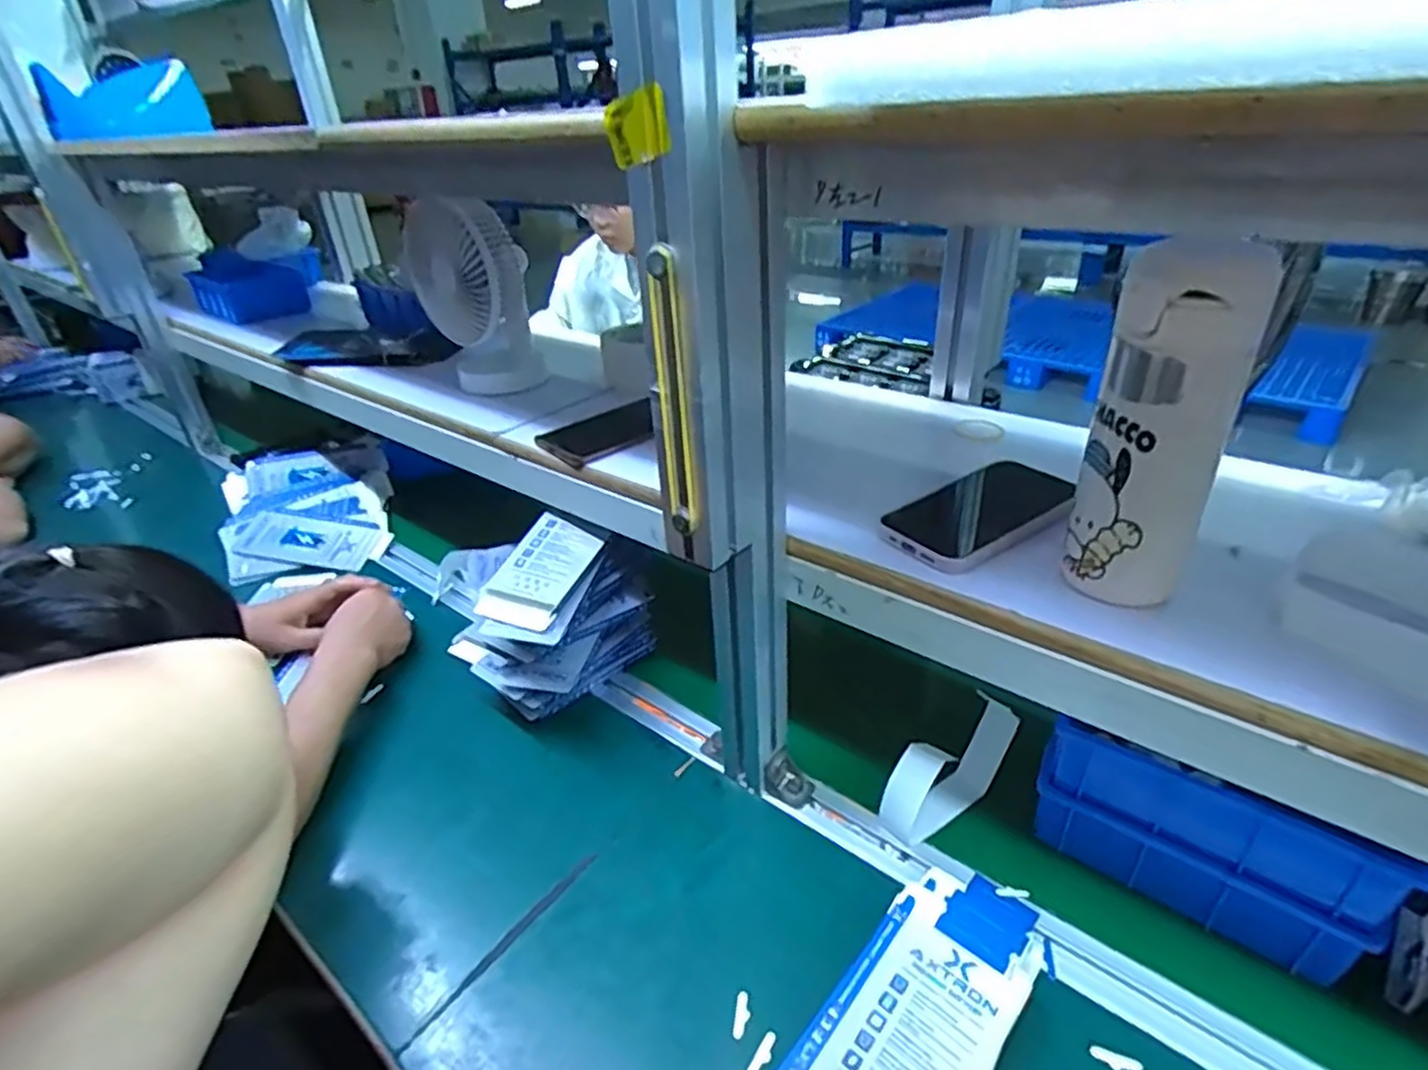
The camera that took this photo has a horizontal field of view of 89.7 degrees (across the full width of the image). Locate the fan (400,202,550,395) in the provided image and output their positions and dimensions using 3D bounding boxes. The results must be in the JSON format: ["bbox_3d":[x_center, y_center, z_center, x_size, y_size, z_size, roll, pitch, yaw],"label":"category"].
[{"bbox_3d":[-0.251,-0.244,0.764,0.113,0.205,0.125,-14,33,-16],"label":"fan"}]

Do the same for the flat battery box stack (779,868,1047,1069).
[{"bbox_3d":[0.125,0.297,0.441,0.094,0.024,0.220,22,40,35],"label":"flat battery box stack"}]

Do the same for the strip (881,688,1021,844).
[{"bbox_3d":[0.183,0.191,0.576,0.125,0.070,0.045,-20,35,-25],"label":"strip"}]

